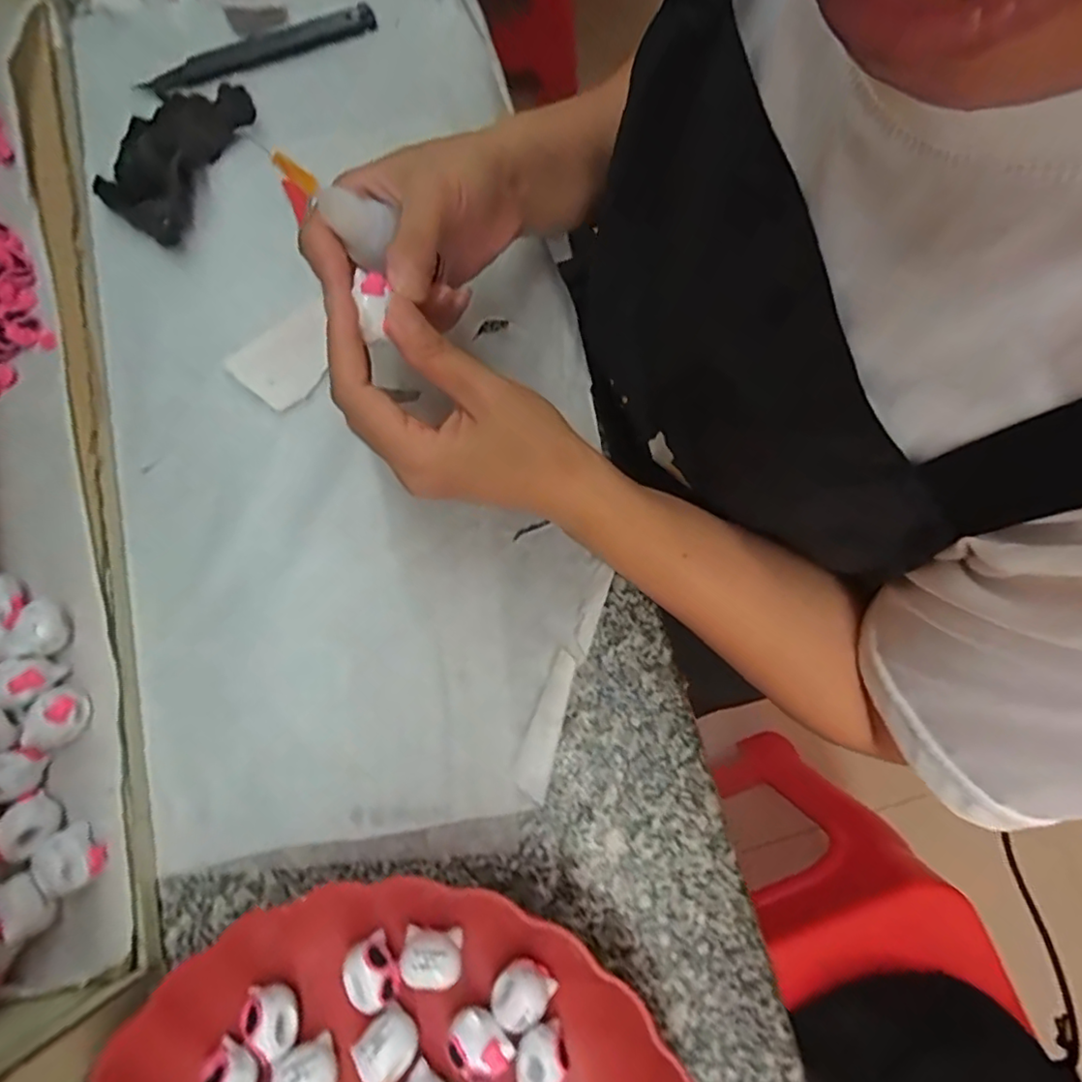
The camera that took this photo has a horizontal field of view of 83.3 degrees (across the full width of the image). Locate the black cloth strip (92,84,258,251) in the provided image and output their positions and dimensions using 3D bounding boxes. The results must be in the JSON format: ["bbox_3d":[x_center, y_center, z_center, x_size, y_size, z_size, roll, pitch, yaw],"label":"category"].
[{"bbox_3d":[-0.213,-0.224,0.351,0.052,0.021,0.102,21,79,5],"label":"black cloth strip"}]

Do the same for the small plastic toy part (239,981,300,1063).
[{"bbox_3d":[-0.113,0.202,0.256,0.020,0.016,0.025,-11,78,-2],"label":"small plastic toy part"}]

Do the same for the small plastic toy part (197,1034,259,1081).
[{"bbox_3d":[-0.129,0.223,0.250,0.024,0.015,0.022,0,78,0],"label":"small plastic toy part"}]

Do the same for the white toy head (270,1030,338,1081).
[{"bbox_3d":[-0.098,0.222,0.252,0.023,0.018,0.023,0,78,0],"label":"white toy head"}]

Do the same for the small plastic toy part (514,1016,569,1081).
[{"bbox_3d":[0.000,0.215,0.252,0.020,0.016,0.025,6,78,2],"label":"small plastic toy part"}]

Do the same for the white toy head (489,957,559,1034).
[{"bbox_3d":[-0.008,0.191,0.257,0.026,0.016,0.021,-41,81,-8],"label":"white toy head"}]

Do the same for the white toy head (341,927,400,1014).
[{"bbox_3d":[-0.073,0.185,0.261,0.018,0.019,0.024,-30,80,-6],"label":"white toy head"}]

